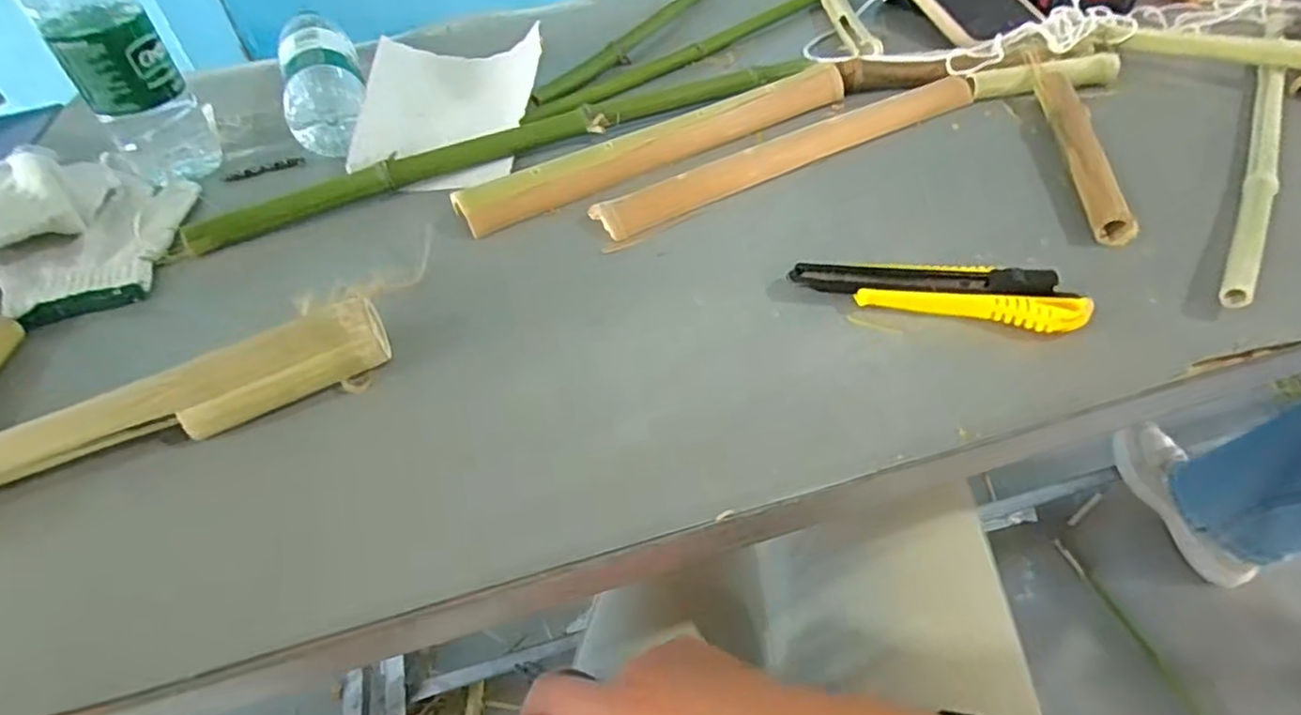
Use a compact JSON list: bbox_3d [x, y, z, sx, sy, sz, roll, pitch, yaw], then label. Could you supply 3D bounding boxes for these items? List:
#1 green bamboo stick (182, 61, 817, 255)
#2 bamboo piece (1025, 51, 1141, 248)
[{"bbox_3d":[-0.091,-0.167,0.512,0.485,0.020,0.019,-21,49,-14],"label":"green bamboo stick"},{"bbox_3d":[0.290,-0.152,0.458,0.023,0.025,0.217,5,48,10],"label":"bamboo piece"}]

